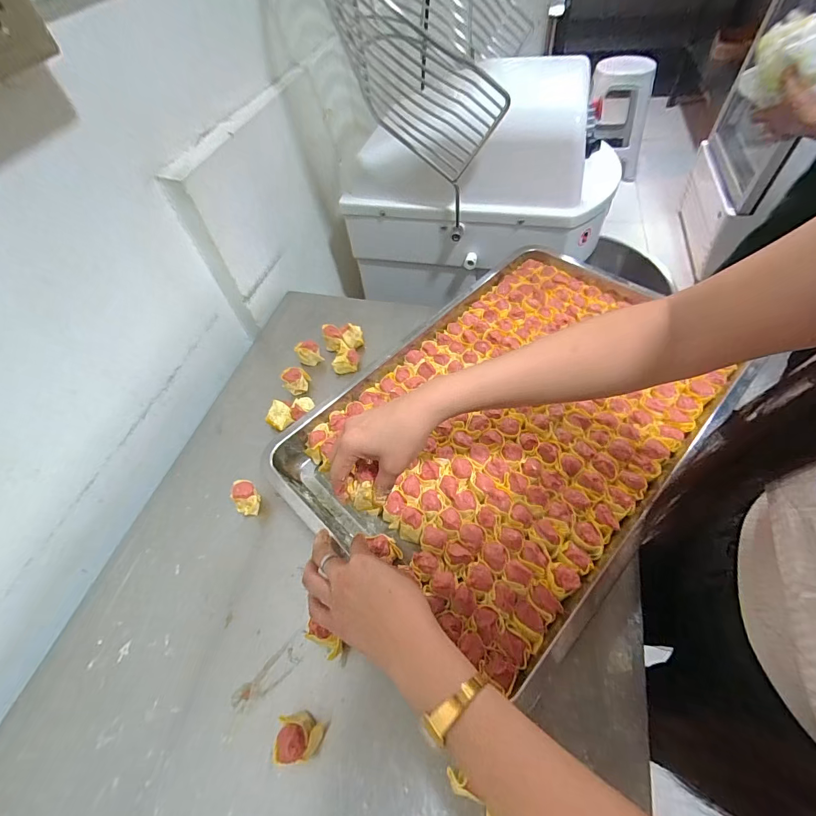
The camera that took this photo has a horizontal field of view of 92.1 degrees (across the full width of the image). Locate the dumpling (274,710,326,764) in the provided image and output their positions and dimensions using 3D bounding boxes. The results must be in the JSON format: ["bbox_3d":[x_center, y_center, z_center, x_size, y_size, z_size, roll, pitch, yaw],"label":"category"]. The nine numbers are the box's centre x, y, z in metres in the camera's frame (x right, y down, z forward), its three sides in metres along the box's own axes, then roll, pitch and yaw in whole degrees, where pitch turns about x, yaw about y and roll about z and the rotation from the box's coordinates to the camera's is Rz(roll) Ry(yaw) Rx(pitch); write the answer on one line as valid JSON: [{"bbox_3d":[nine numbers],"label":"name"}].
[{"bbox_3d":[-0.100,0.297,0.356,0.035,0.040,0.034,-3,53,4],"label":"dumpling"}]

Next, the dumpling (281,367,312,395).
[{"bbox_3d":[-0.172,-0.040,0.613,0.040,0.039,0.037,-25,55,-13],"label":"dumpling"}]

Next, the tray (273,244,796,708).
[{"bbox_3d":[0.141,0.004,0.526,0.563,0.049,0.390,-40,61,-20],"label":"tray"}]

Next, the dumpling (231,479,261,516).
[{"bbox_3d":[-0.205,0.115,0.502,0.031,0.038,0.044,-38,59,-21],"label":"dumpling"}]

